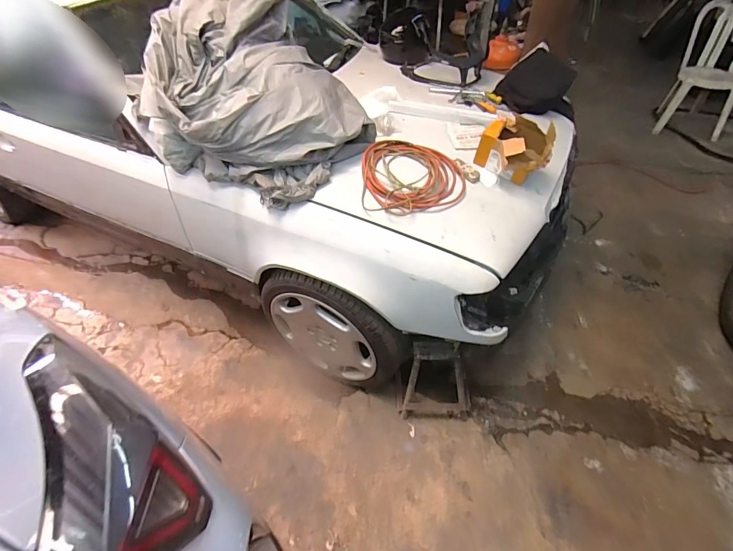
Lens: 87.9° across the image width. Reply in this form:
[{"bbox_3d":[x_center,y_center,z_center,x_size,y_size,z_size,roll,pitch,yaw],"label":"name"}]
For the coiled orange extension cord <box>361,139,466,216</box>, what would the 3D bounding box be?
[{"bbox_3d":[0.161,-0.345,1.300,0.347,0.062,0.356,2,56,-4],"label":"coiled orange extension cord"}]

